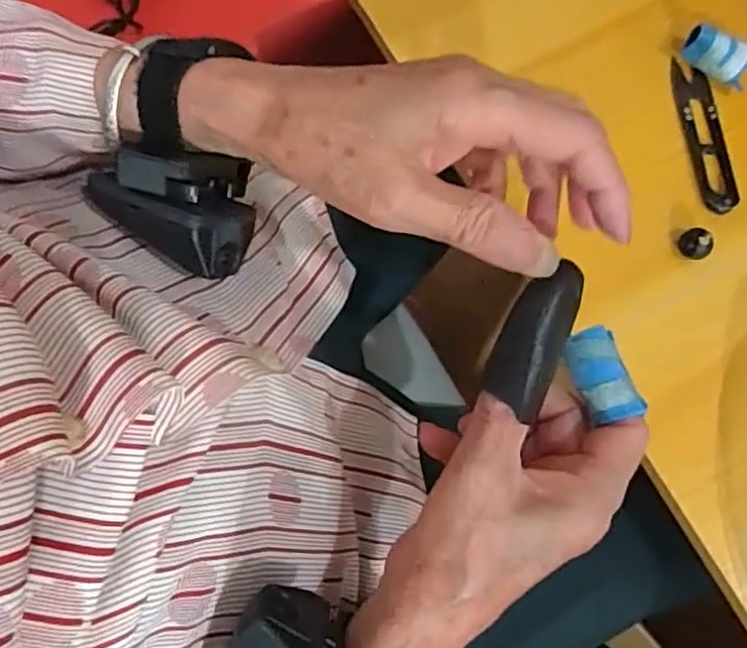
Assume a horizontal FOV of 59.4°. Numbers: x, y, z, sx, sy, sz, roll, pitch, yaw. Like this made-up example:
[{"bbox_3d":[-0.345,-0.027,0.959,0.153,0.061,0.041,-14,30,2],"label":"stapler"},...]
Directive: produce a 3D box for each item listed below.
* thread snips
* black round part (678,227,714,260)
[{"bbox_3d":[0.198,-0.113,0.390,0.022,0.006,0.097,-10,77,-1],"label":"thread snips"},{"bbox_3d":[0.183,-0.046,0.374,0.013,0.015,0.018,-38,79,-7],"label":"black round part"}]

